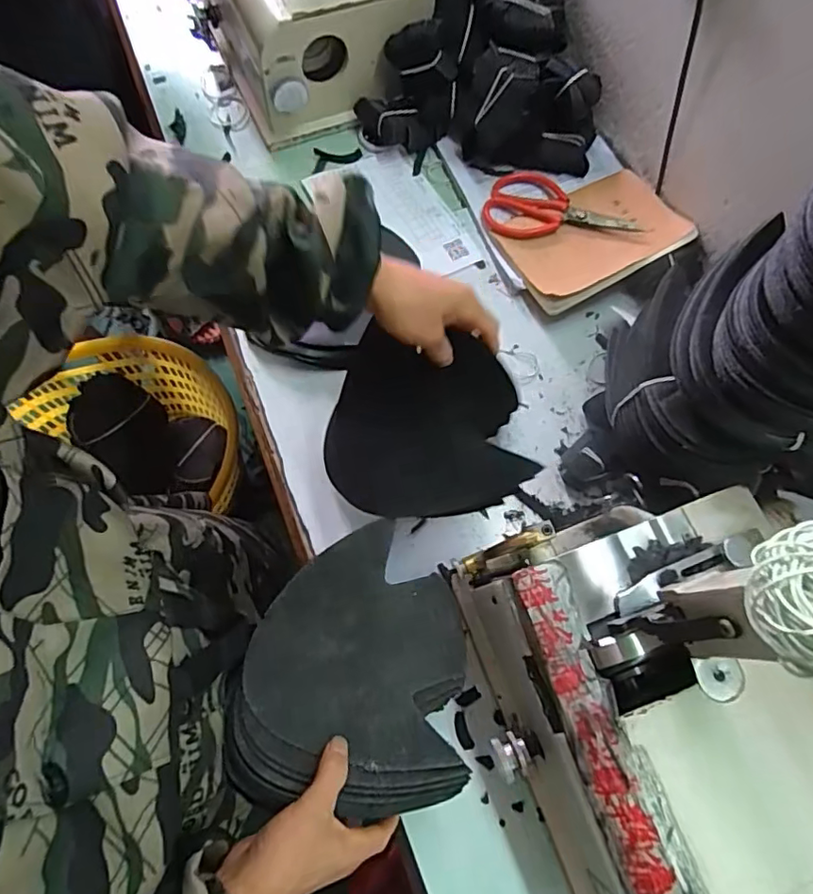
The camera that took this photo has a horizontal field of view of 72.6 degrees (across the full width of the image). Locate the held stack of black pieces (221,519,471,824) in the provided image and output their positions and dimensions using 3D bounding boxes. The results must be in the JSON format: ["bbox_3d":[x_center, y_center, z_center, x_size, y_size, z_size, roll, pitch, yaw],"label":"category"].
[{"bbox_3d":[-0.047,0.179,0.459,0.187,0.038,0.209,3,72,0],"label":"held stack of black pieces"}]

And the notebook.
[{"bbox_3d":[0.221,-0.255,0.667,0.208,0.016,0.138,-27,68,-8],"label":"notebook"}]

